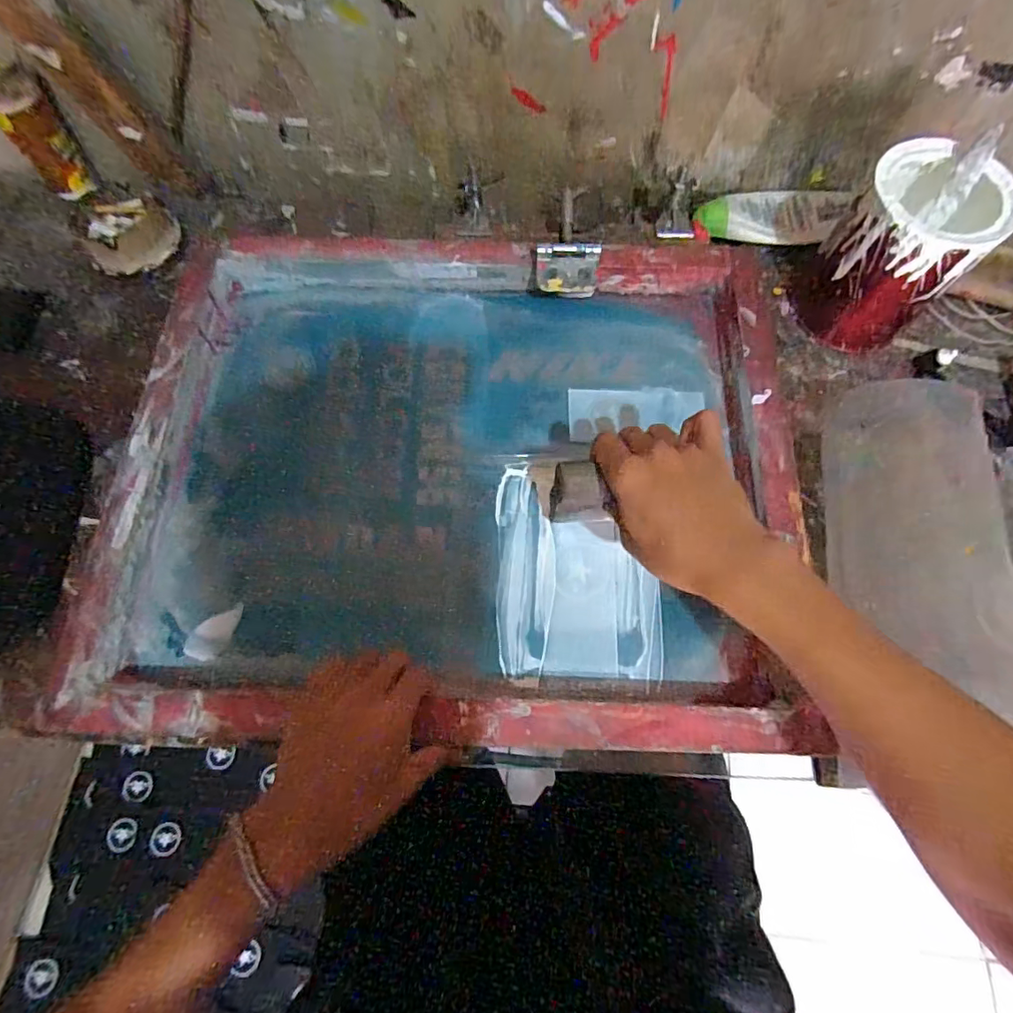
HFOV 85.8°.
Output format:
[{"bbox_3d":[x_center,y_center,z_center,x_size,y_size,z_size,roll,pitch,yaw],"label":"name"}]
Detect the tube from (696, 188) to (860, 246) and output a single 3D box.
[{"bbox_3d":[0.272,-0.304,0.566,0.174,0.026,0.072,-7,70,-2],"label":"tube"}]

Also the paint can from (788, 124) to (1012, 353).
[{"bbox_3d":[0.342,-0.222,0.486,0.107,0.145,0.107,0,69,0],"label":"paint can"}]

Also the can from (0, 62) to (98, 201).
[{"bbox_3d":[-0.476,-0.382,0.562,0.061,0.107,0.055,-32,72,-11],"label":"can"}]

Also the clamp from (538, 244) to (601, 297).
[{"bbox_3d":[0.058,-0.229,0.529,0.058,0.025,0.044,3,103,-1],"label":"clamp"}]

